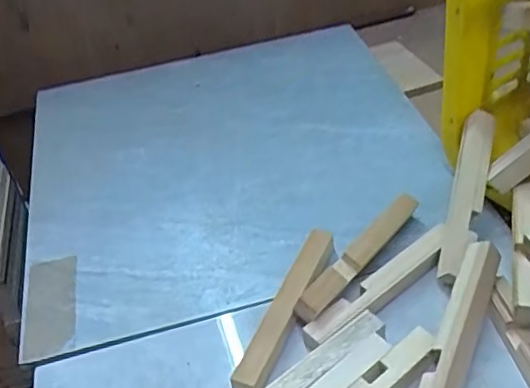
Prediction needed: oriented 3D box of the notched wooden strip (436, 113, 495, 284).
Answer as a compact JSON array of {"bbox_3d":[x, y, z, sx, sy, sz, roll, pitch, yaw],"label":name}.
[{"bbox_3d":[0.159,-0.003,0.490,0.026,0.019,0.152,10,65,21],"label":"notched wooden strip"}]

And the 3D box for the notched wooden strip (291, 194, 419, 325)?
[{"bbox_3d":[0.074,0.044,0.476,0.014,0.018,0.149,24,48,34],"label":"notched wooden strip"}]

